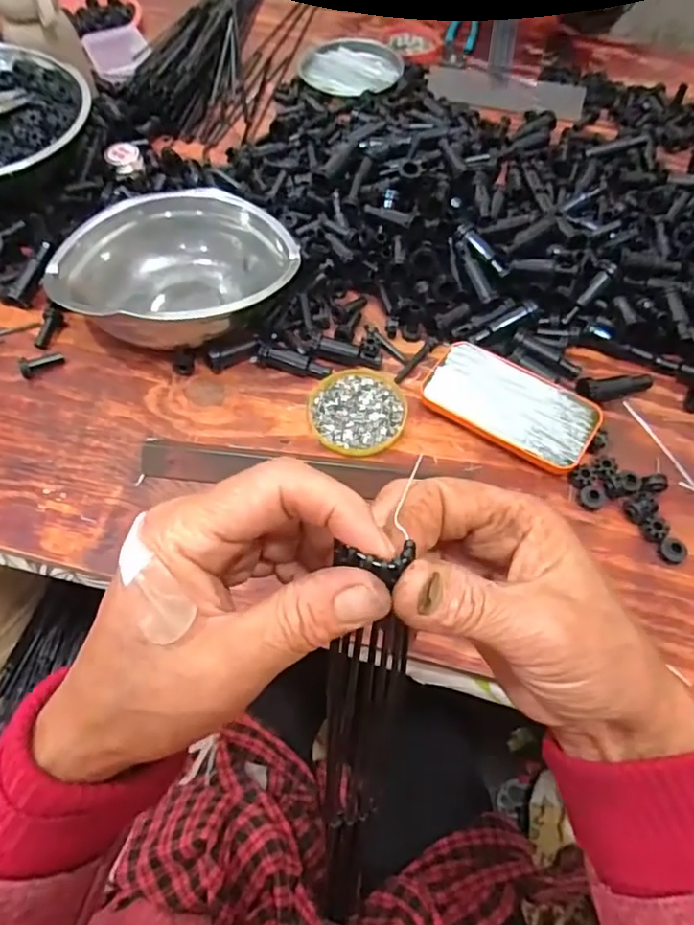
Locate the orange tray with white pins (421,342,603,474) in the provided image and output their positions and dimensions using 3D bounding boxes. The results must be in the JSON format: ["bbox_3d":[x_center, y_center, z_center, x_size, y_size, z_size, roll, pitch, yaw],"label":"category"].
[{"bbox_3d":[0.140,-0.049,0.524,0.143,0.019,0.079,30,63,17],"label":"orange tray with white pins"}]

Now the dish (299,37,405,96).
[{"bbox_3d":[0.007,-0.532,0.816,0.138,0.011,0.139,0,59,0],"label":"dish"}]

